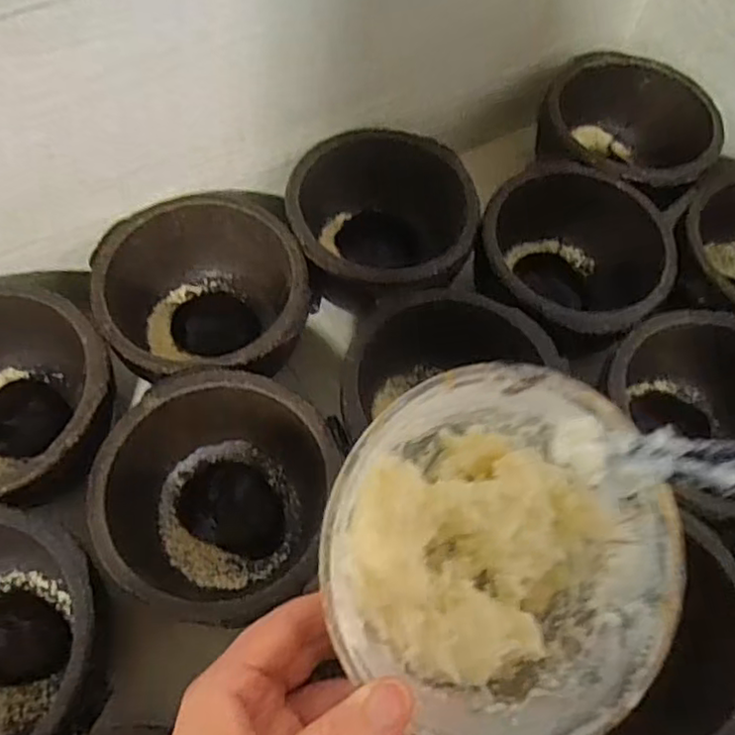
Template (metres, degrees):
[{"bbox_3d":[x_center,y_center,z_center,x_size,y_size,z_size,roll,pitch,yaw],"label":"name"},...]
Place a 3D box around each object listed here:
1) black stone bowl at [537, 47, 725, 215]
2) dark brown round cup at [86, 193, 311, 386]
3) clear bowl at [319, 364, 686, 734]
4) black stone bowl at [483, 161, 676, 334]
[{"bbox_3d":[0.223,-0.197,0.577,0.139,0.084,0.137,1,65,-3],"label":"black stone bowl"},{"bbox_3d":[-0.119,-0.051,0.490,0.140,0.085,0.150,1,65,-3],"label":"dark brown round cup"},{"bbox_3d":[0.053,0.077,0.262,0.133,0.079,0.134,1,65,-3],"label":"clear bowl"},{"bbox_3d":[0.156,-0.081,0.516,0.140,0.080,0.140,1,65,-3],"label":"black stone bowl"}]

